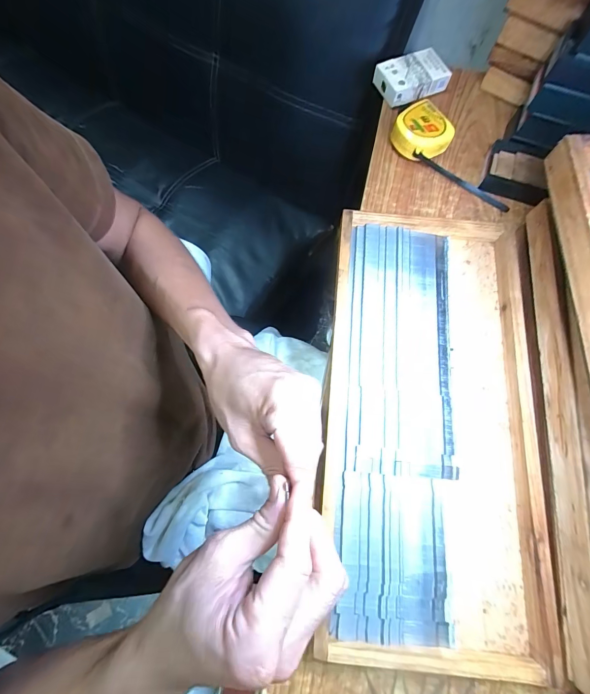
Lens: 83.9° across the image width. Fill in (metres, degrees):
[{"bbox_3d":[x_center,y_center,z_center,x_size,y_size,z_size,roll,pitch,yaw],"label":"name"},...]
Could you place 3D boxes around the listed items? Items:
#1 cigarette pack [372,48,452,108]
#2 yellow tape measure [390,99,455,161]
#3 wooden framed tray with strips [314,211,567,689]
[{"bbox_3d":[0.159,-0.368,0.451,0.084,0.027,0.061,-23,75,-7],"label":"cigarette pack"},{"bbox_3d":[0.162,-0.271,0.420,0.068,0.035,0.069,40,77,10],"label":"yellow tape measure"},{"bbox_3d":[0.133,0.057,0.331,0.200,0.026,0.424,6,73,1],"label":"wooden framed tray with strips"}]

